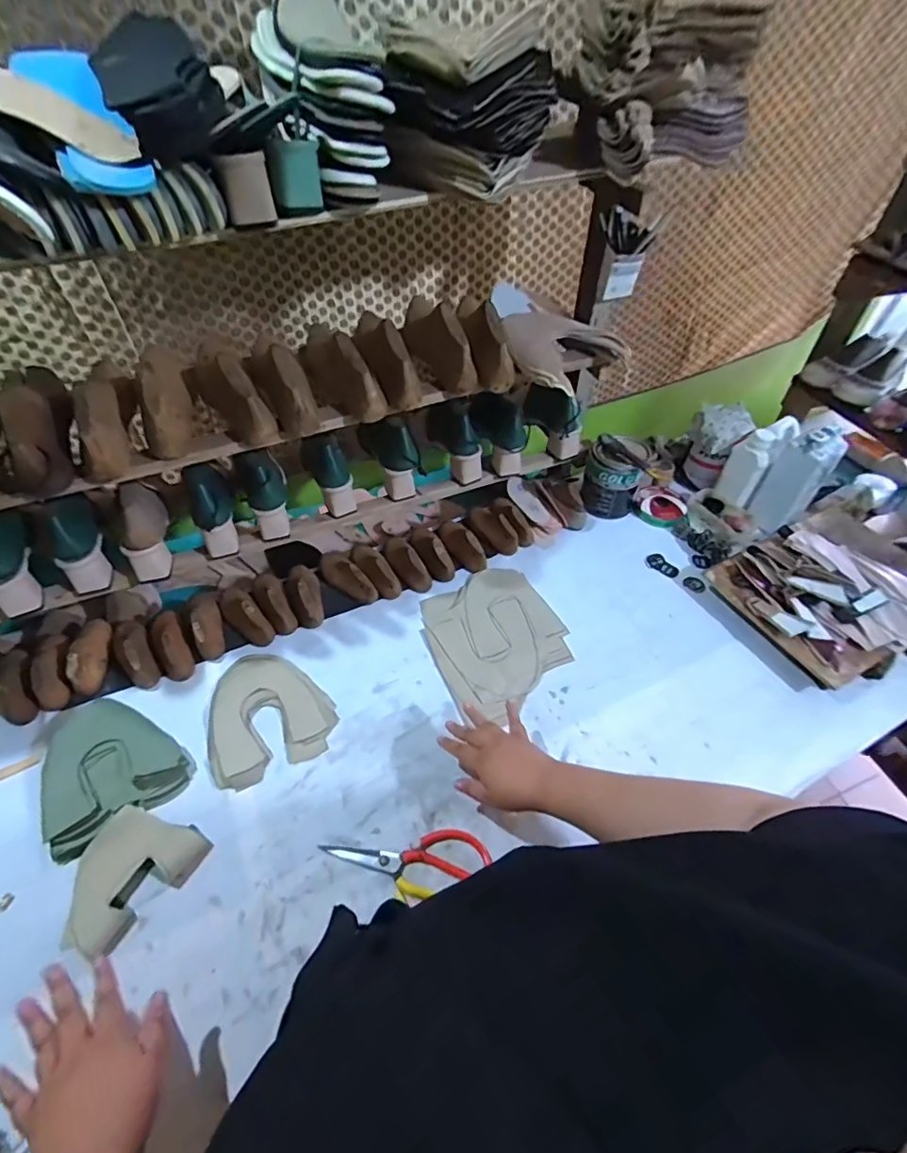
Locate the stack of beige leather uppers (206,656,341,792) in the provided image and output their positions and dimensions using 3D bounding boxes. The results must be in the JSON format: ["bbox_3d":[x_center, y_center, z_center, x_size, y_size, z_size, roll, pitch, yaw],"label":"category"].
[{"bbox_3d":[-0.277,0.193,0.778,0.173,0.023,0.191,-21,54,-17],"label":"stack of beige leather uppers"}]

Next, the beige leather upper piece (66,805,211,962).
[{"bbox_3d":[-0.394,0.360,0.635,0.133,0.029,0.146,19,53,14],"label":"beige leather upper piece"}]

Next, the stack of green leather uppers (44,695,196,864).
[{"bbox_3d":[-0.474,0.249,0.722,0.165,0.032,0.195,-30,57,-23],"label":"stack of green leather uppers"}]

